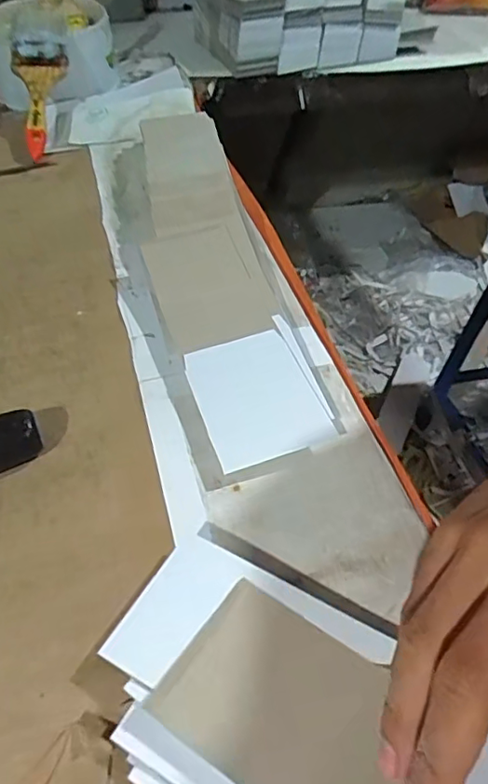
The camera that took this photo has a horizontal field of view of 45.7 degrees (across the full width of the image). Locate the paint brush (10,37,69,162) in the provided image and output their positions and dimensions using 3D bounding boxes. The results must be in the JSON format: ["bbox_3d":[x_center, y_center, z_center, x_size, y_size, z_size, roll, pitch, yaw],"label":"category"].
[{"bbox_3d":[-0.249,-0.356,0.698,0.065,0.026,0.159,-5,76,-2],"label":"paint brush"}]

